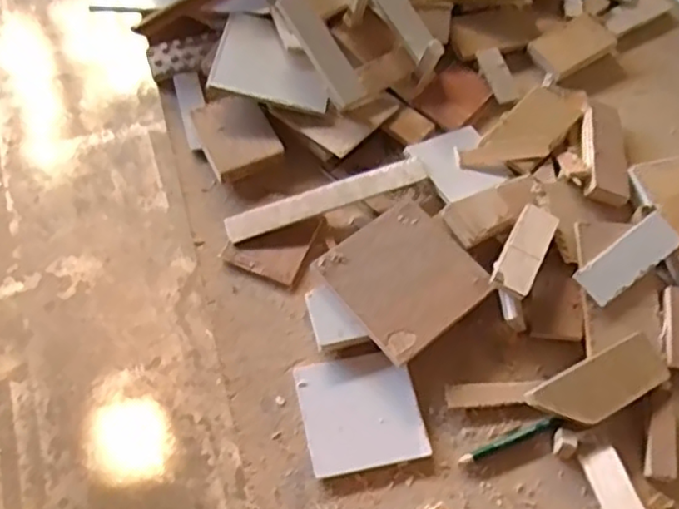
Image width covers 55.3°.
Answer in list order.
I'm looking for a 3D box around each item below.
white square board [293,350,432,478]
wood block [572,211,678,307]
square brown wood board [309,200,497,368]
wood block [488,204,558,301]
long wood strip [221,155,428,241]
[{"bbox_3d":[0.015,0.110,0.457,0.080,0.004,0.078,-12,64,-4],"label":"white square board"},{"bbox_3d":[0.222,0.004,0.499,0.090,0.014,0.031,-33,66,-17],"label":"wood block"},{"bbox_3d":[0.050,0.017,0.487,0.099,0.009,0.101,-35,71,-17],"label":"square brown wood board"},{"bbox_3d":[0.141,-0.004,0.490,0.030,0.007,0.079,24,61,18],"label":"wood block"},{"bbox_3d":[-0.011,-0.046,0.526,0.164,0.005,0.023,-19,80,-6],"label":"long wood strip"}]

